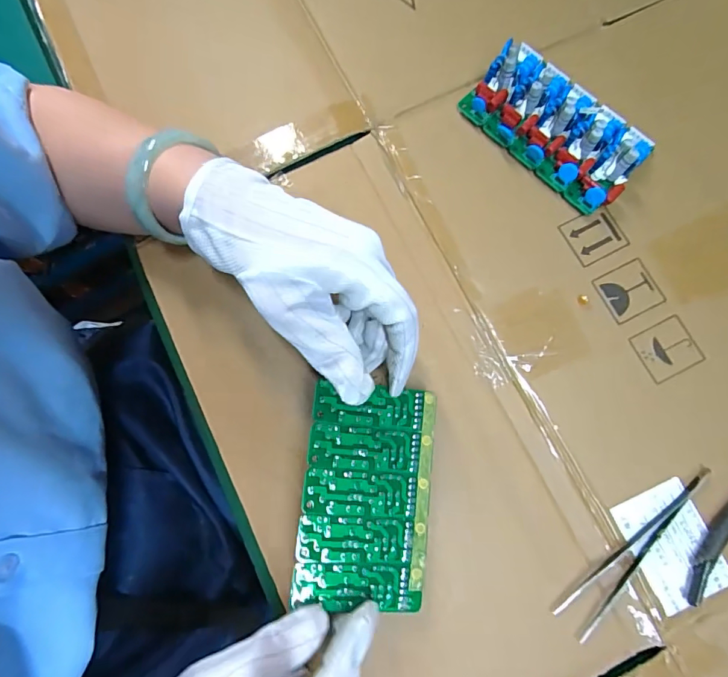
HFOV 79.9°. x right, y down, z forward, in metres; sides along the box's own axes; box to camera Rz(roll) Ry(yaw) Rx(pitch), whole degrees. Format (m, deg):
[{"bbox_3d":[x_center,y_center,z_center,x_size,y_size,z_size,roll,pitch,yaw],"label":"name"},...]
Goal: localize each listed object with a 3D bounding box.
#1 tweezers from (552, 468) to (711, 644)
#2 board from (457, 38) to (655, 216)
[{"bbox_3d":[0.169,0.128,0.274,0.023,0.006,0.132,41,82,9],"label":"tweezers"},{"bbox_3d":[0.140,-0.156,0.318,0.128,0.031,0.068,42,82,9],"label":"board"}]

